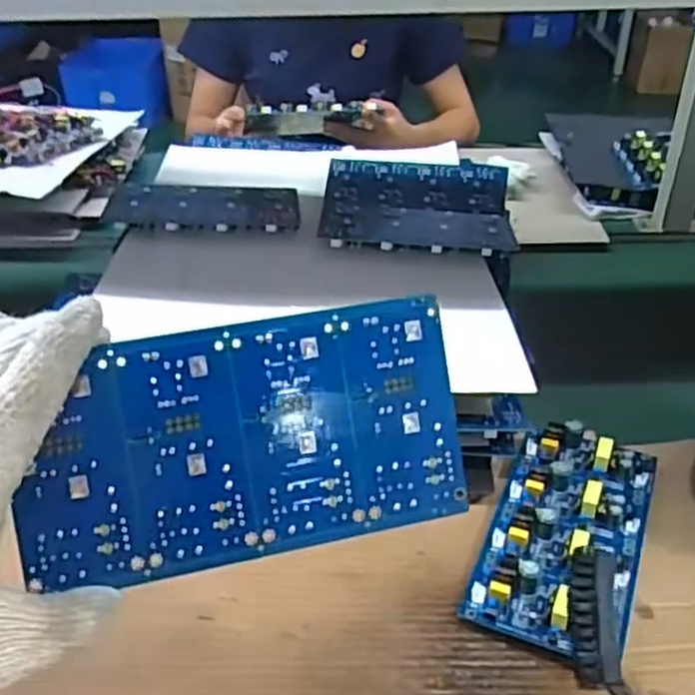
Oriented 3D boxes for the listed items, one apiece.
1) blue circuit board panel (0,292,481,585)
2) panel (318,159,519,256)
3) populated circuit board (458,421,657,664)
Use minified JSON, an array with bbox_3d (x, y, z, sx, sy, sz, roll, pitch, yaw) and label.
[{"bbox_3d":[-0.044,0.040,0.328,0.190,0.098,0.004,-10,2,-12],"label":"blue circuit board panel"},{"bbox_3d":[0.077,-0.157,0.804,0.198,0.027,0.197,1,36,4],"label":"panel"},{"bbox_3d":[0.159,0.130,0.538,0.104,0.031,0.187,14,40,20],"label":"populated circuit board"}]

